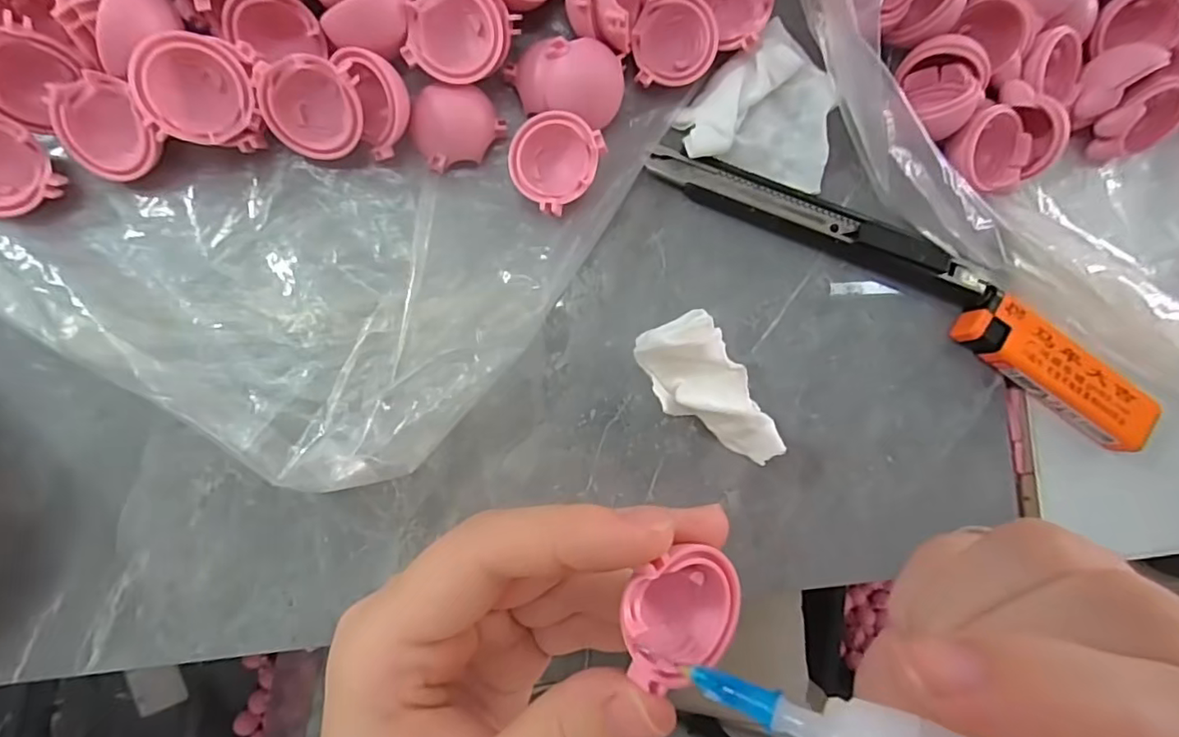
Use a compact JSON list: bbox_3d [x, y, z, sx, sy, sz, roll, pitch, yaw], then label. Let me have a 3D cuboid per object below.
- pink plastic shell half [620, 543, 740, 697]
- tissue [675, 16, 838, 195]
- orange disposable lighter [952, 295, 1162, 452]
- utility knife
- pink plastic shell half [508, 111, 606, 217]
[{"bbox_3d":[0.021,0.053,0.128,0.028,0.013,0.028,-1,94,-8],"label":"pink plastic shell half"},{"bbox_3d":[0.064,-0.097,0.206,0.055,0.010,0.053,11,86,-8],"label":"tissue"},{"bbox_3d":[0.175,0.000,0.218,0.080,0.017,0.025,33,83,-6],"label":"orange disposable lighter"},{"bbox_3d":[0.086,-0.052,0.207,0.133,0.013,0.015,19,85,-7],"label":"utility knife"},{"bbox_3d":[-0.012,-0.070,0.194,0.029,0.014,0.029,0,87,-8],"label":"pink plastic shell half"}]

